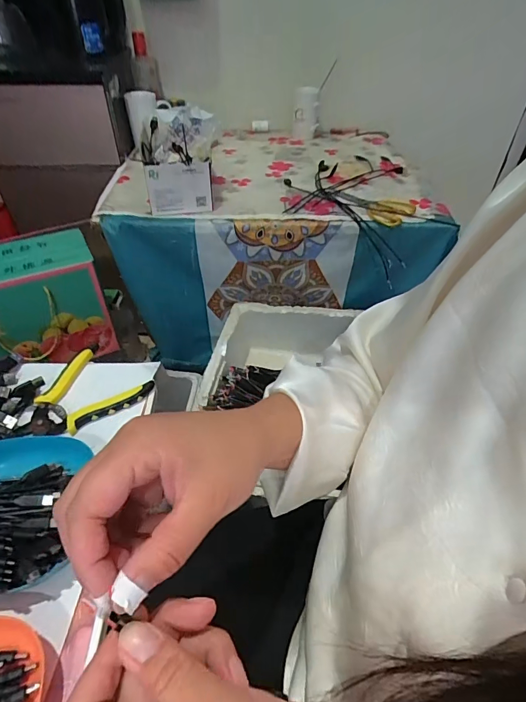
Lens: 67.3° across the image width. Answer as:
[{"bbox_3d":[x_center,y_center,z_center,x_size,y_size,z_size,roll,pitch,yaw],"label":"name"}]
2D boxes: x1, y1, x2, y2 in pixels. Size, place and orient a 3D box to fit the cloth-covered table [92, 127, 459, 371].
[{"bbox_3d":[0.010,-0.326,1.074,0.706,0.449,0.631,4,44,-6],"label":"cloth-covered table"}]

